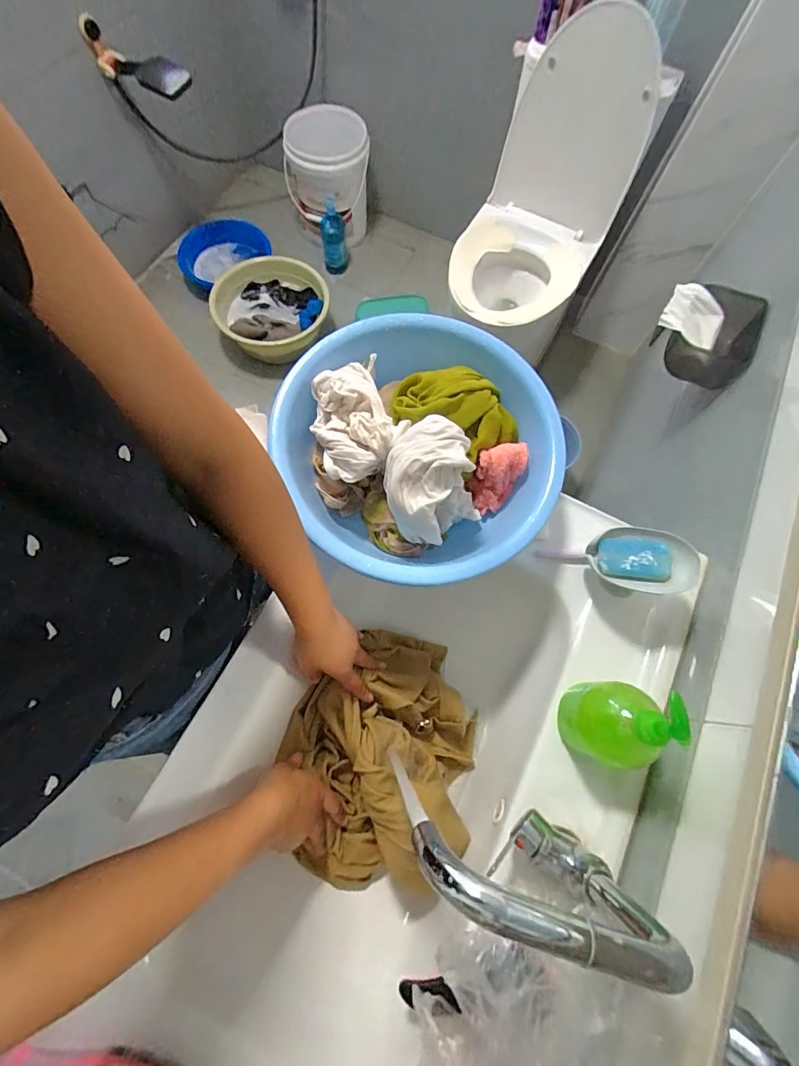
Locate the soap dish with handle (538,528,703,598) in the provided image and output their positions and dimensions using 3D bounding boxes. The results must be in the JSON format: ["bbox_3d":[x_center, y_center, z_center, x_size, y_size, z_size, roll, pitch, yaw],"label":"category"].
[{"bbox_3d":[0.269,0.033,0.553,0.176,0.035,0.076,5,66,34],"label":"soap dish with handle"}]

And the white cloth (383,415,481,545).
[{"bbox_3d":[0.032,-0.058,0.519,0.106,0.122,0.119,-42,77,-15],"label":"white cloth"}]

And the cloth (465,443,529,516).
[{"bbox_3d":[0.127,-0.076,0.574,0.056,0.067,0.080,36,73,10],"label":"cloth"}]

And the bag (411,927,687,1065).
[{"bbox_3d":[0.106,0.423,0.362,0.178,0.114,0.141,9,70,0],"label":"bag"}]

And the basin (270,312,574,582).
[{"bbox_3d":[0.024,-0.102,0.548,0.314,0.140,0.331,1,71,-2],"label":"basin"}]

